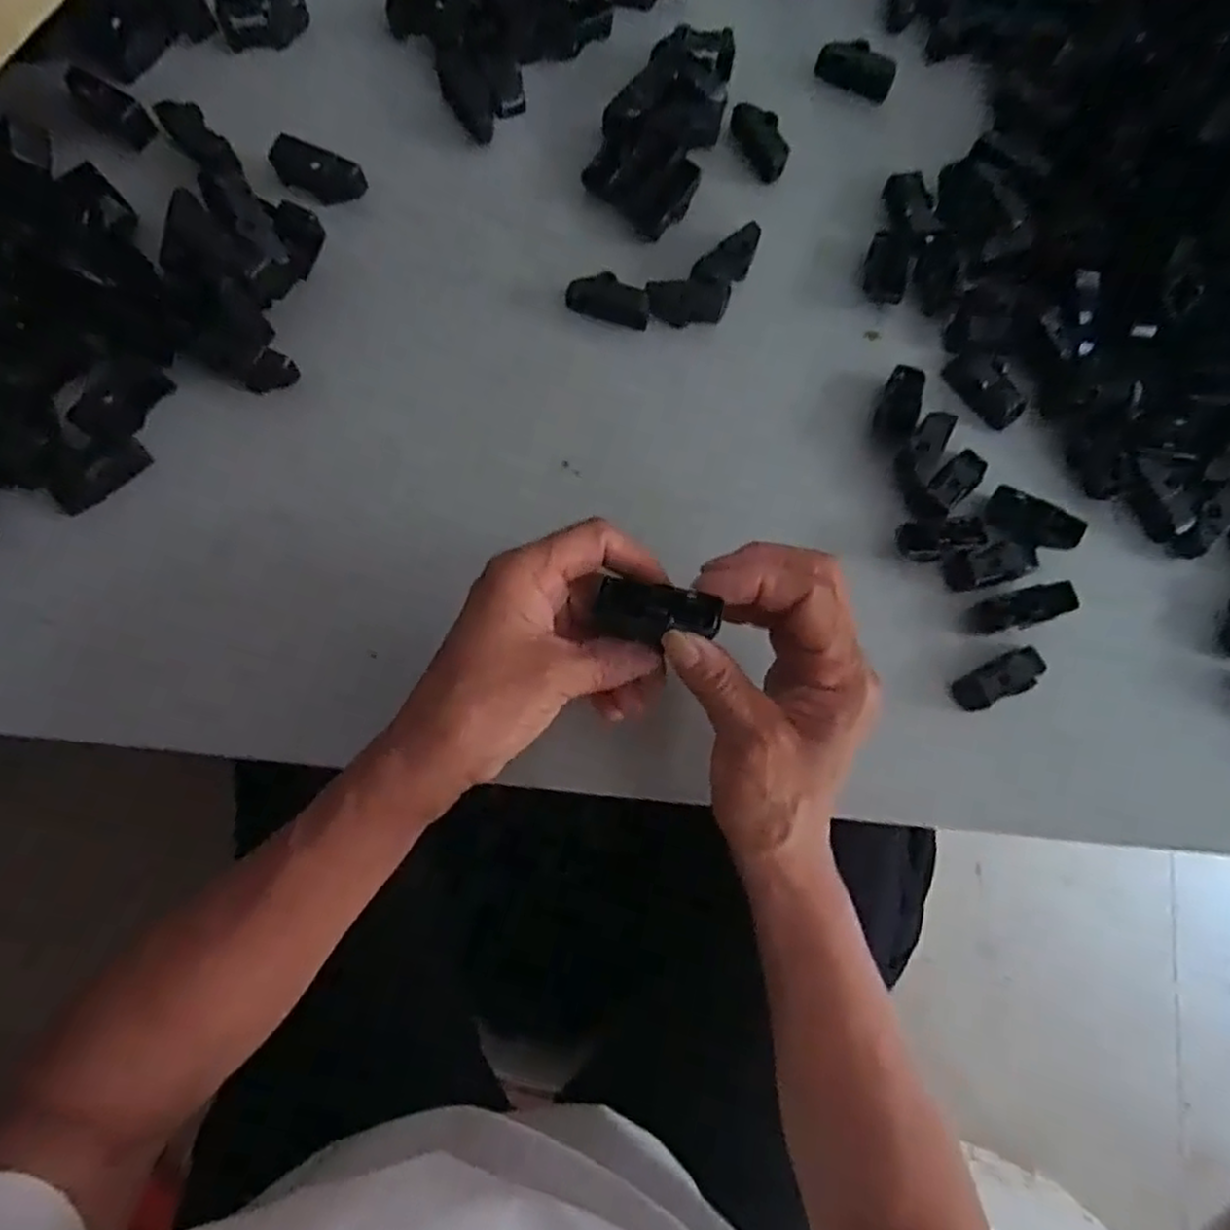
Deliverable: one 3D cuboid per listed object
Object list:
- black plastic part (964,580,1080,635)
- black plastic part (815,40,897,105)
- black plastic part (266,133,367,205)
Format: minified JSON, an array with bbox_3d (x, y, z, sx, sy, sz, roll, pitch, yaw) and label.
[{"bbox_3d":[0.204,-0.003,0.367,0.052,0.012,0.017,-17,80,10],"label":"black plastic part"},{"bbox_3d":[0.144,-0.326,0.437,0.046,0.017,0.016,25,78,4],"label":"black plastic part"},{"bbox_3d":[-0.167,-0.247,0.410,0.051,0.013,0.028,29,78,5],"label":"black plastic part"}]

